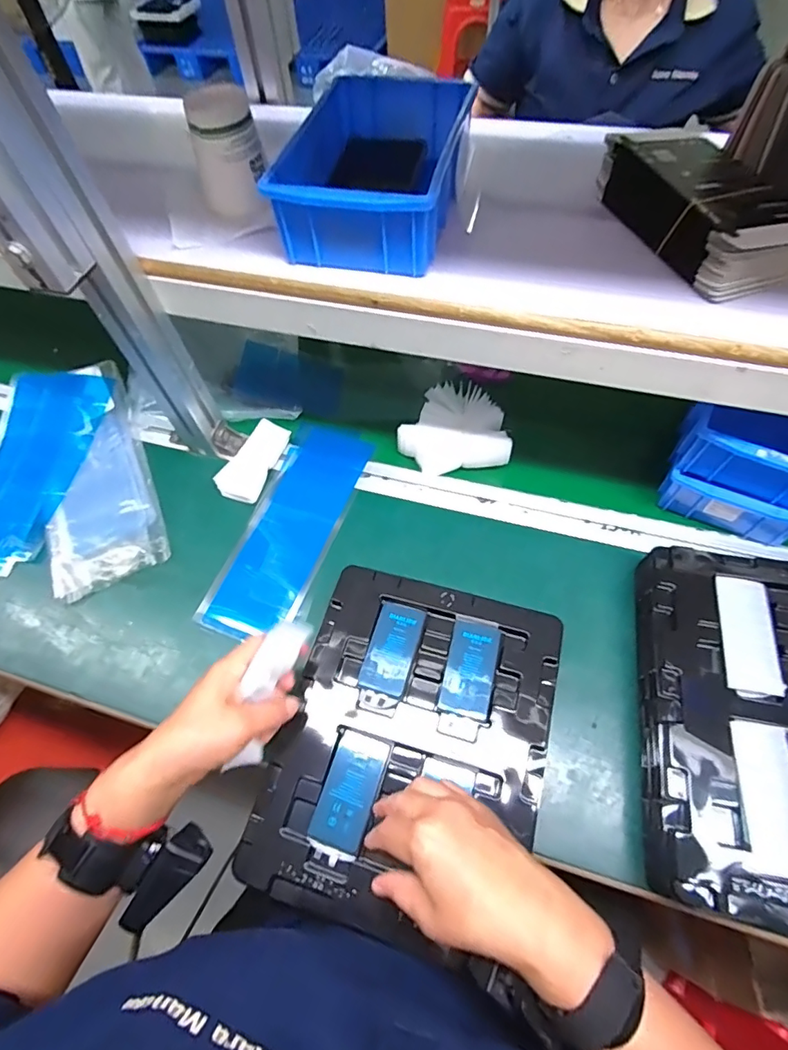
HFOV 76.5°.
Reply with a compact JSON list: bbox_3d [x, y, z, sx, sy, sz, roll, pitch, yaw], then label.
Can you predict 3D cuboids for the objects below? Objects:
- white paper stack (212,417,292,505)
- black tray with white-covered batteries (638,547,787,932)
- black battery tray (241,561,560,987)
[{"bbox_3d":[-0.165,-0.075,0.589,0.045,0.030,0.100,19,63,14],"label":"white paper stack"},{"bbox_3d":[0.327,0.165,0.406,0.238,0.055,0.283,8,61,8],"label":"black tray with white-covered batteries"},{"bbox_3d":[0.015,0.182,0.428,0.218,0.017,0.272,13,61,12],"label":"black battery tray"}]

